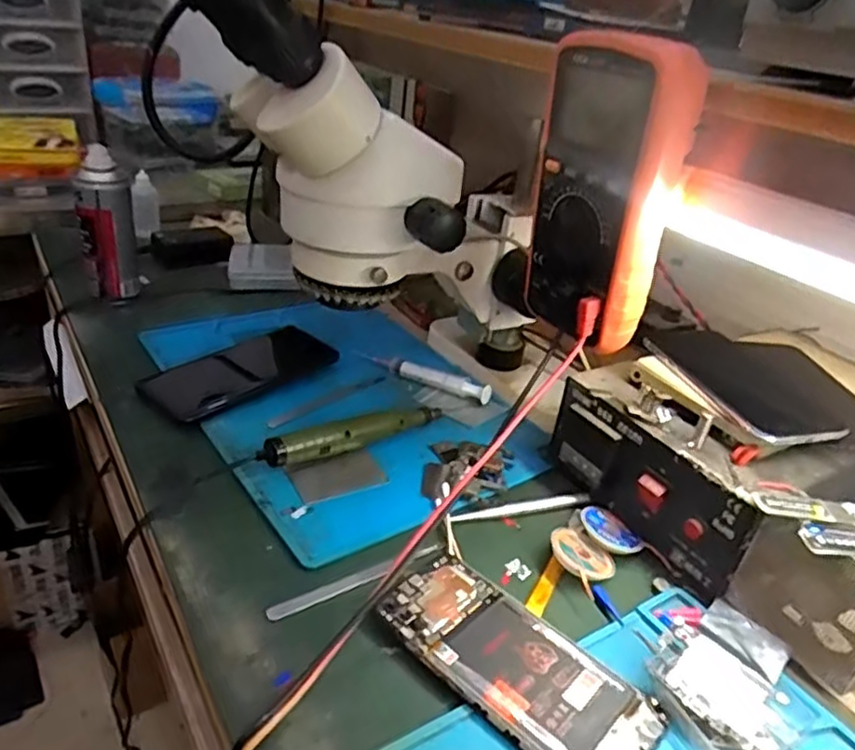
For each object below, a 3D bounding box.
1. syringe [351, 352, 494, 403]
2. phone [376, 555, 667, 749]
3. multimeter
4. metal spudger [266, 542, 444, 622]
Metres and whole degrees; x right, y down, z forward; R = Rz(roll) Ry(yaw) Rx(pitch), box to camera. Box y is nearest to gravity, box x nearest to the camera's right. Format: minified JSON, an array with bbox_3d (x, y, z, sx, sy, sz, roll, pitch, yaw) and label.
[{"bbox_3d":[-0.005,-0.001,0.631,0.139,0.020,0.014,18,33,22],"label":"syringe"},{"bbox_3d":[0.047,0.159,0.376,0.157,0.010,0.073,28,37,33],"label":"phone"},{"bbox_3d":[0.108,-0.110,0.418,0.050,0.174,0.089,-8,32,-25],"label":"multimeter"},{"bbox_3d":[-0.042,0.128,0.423,0.121,0.004,0.010,-12,49,-31],"label":"metal spudger"}]

